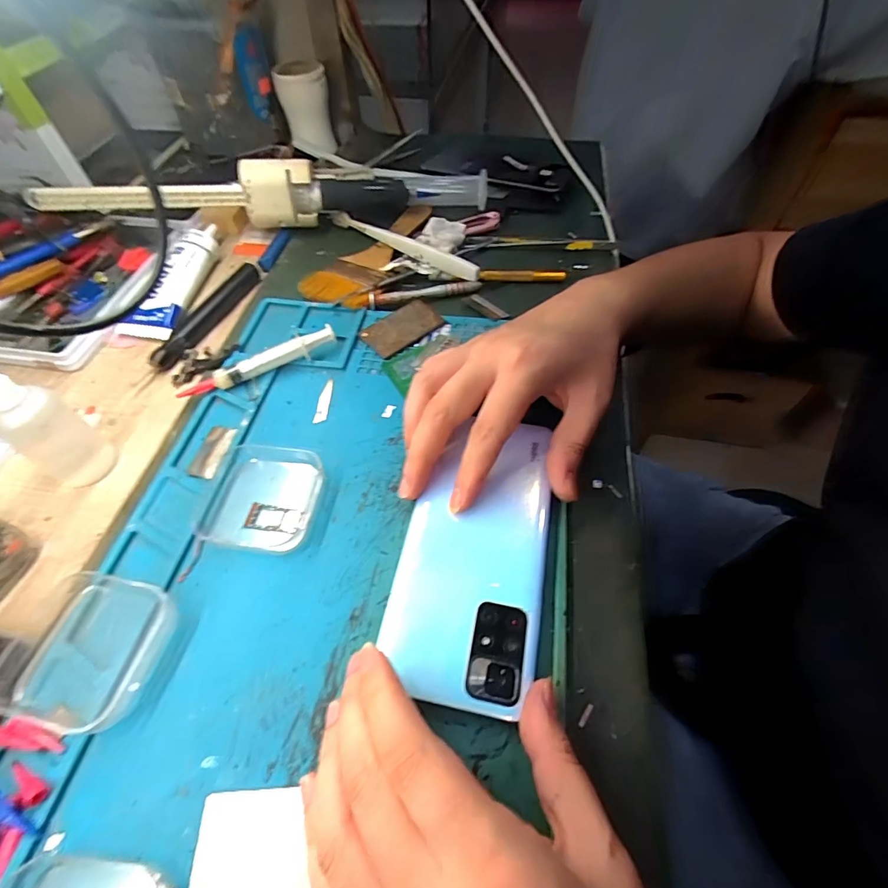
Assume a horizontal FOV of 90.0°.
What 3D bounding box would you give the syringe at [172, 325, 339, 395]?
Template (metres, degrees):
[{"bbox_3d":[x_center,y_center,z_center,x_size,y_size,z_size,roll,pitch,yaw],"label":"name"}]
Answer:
[{"bbox_3d":[-0.130,-0.057,0.316,0.110,0.017,0.013,-28,60,-18],"label":"syringe"}]

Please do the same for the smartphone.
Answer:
[{"bbox_3d":[0.016,0.054,0.242,0.075,0.012,0.154,10,56,7],"label":"smartphone"}]

